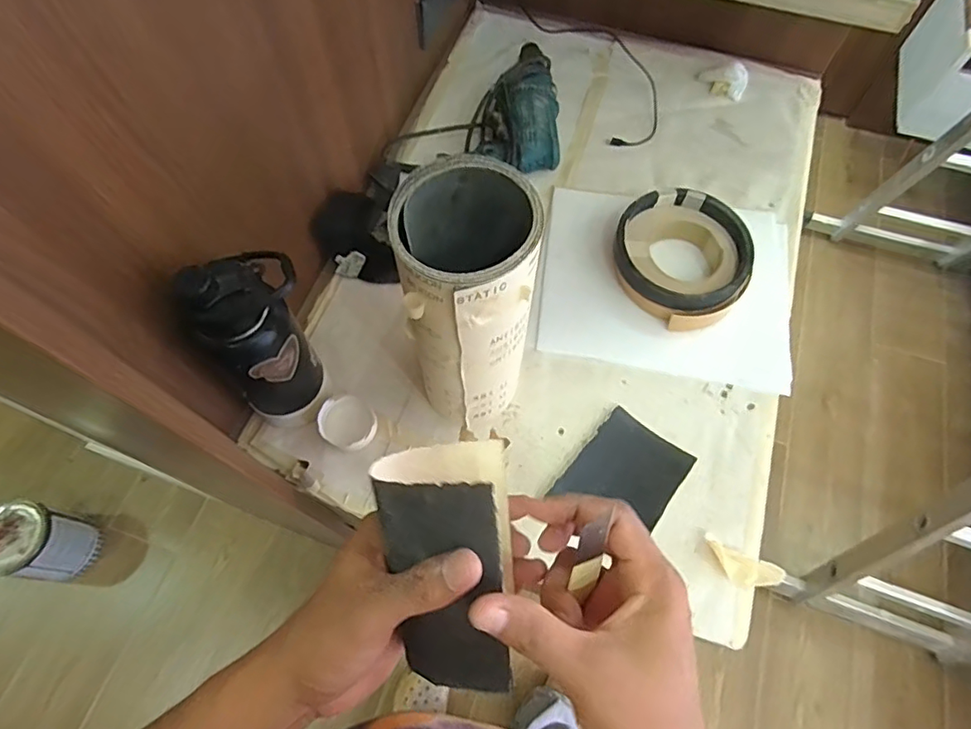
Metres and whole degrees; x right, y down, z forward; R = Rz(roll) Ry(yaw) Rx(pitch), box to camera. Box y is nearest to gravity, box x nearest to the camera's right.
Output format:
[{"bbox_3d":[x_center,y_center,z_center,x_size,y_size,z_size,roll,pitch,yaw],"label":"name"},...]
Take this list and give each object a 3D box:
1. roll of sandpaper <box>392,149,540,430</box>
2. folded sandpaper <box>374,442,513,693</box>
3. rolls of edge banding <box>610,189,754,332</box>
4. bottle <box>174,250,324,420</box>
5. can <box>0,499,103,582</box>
[{"bbox_3d":[-0.013,-0.039,0.547,0.108,0.307,0.117,0,62,0],"label":"roll of sandpaper"},{"bbox_3d":[-0.019,0.108,0.310,0.072,0.063,0.124,1,105,16],"label":"folded sandpaper"},{"bbox_3d":[0.257,-0.140,0.730,0.171,0.064,0.167,0,65,0],"label":"rolls of edge banding"},{"bbox_3d":[-0.215,-0.022,0.553,0.066,0.212,0.097,27,68,12],"label":"bottle"},{"bbox_3d":[-1.032,0.419,1.288,0.135,0.229,0.148,0,65,0],"label":"can"}]

